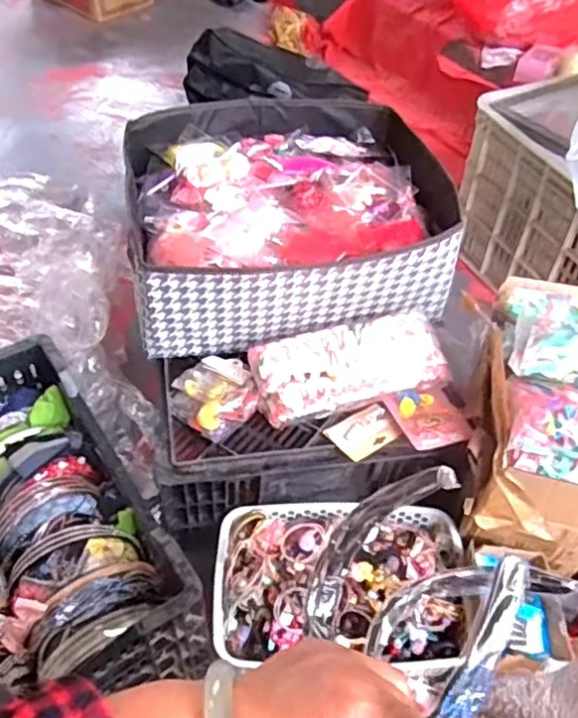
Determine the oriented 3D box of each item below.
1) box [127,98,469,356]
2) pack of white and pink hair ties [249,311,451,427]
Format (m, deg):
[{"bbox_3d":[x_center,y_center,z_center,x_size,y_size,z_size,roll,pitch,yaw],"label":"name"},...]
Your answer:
[{"bbox_3d":[-0.008,-0.196,0.925,0.407,0.147,0.382,-7,49,-9],"label":"box"},{"bbox_3d":[0.074,0.010,0.816,0.236,0.060,0.098,-13,50,-14],"label":"pack of white and pink hair ties"}]

